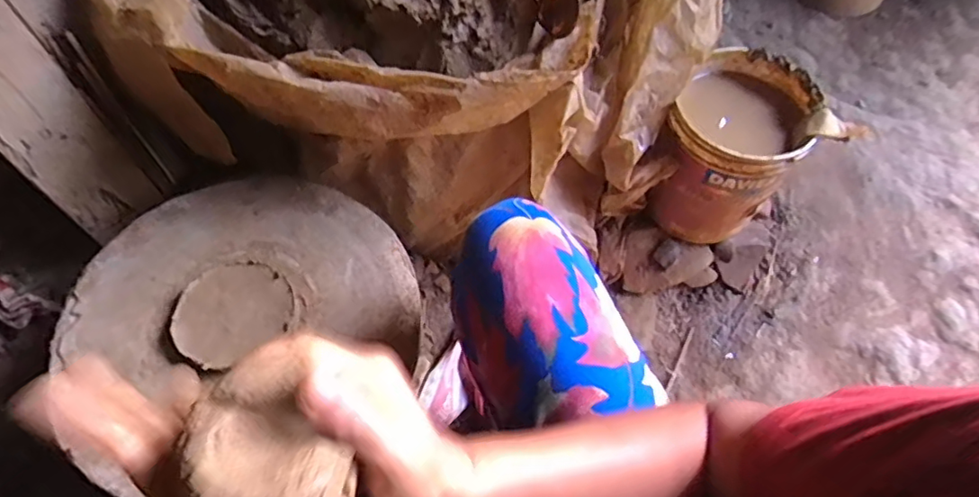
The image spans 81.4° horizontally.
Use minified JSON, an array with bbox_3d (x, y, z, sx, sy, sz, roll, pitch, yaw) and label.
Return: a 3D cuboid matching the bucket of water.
[{"bbox_3d":[0.308,-0.110,0.722,0.176,0.193,0.160,31,65,16],"label":"bucket of water"}]

